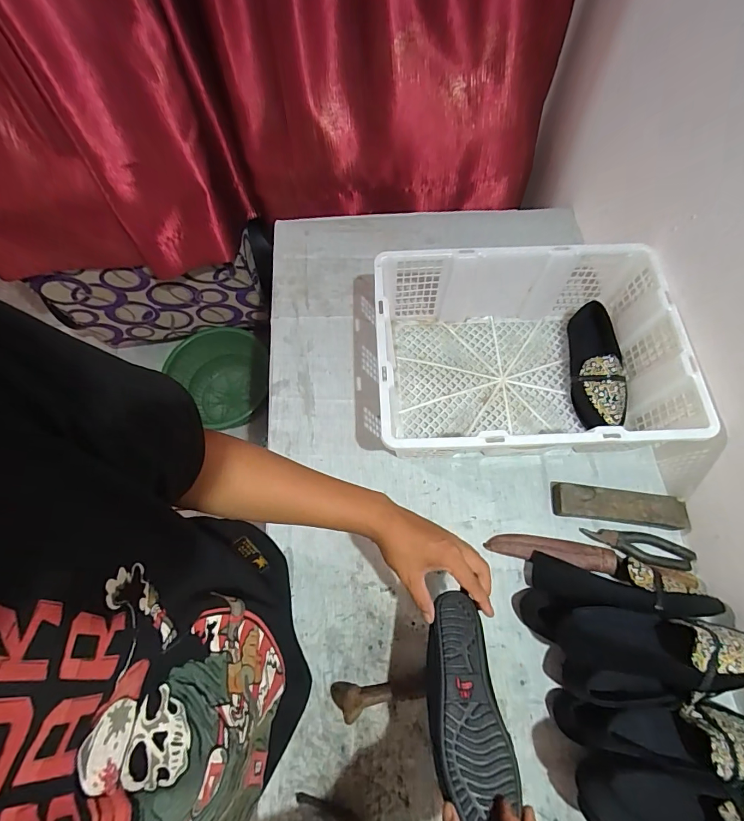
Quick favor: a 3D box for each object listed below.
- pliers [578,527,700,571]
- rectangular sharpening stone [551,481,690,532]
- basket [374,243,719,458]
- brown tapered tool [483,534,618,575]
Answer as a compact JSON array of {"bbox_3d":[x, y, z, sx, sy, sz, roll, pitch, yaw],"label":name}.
[{"bbox_3d":[0.430,0.221,0.659,0.167,0.017,0.048,8,68,5],"label":"pliers"},{"bbox_3d":[0.401,0.156,0.668,0.201,0.025,0.053,8,68,5],"label":"rectangular sharpening stone"},{"bbox_3d":[0.257,-0.084,0.703,0.493,0.162,0.346,-1,67,1],"label":"basket"},{"bbox_3d":[0.286,0.225,0.660,0.193,0.020,0.040,9,68,5],"label":"brown tapered tool"}]

